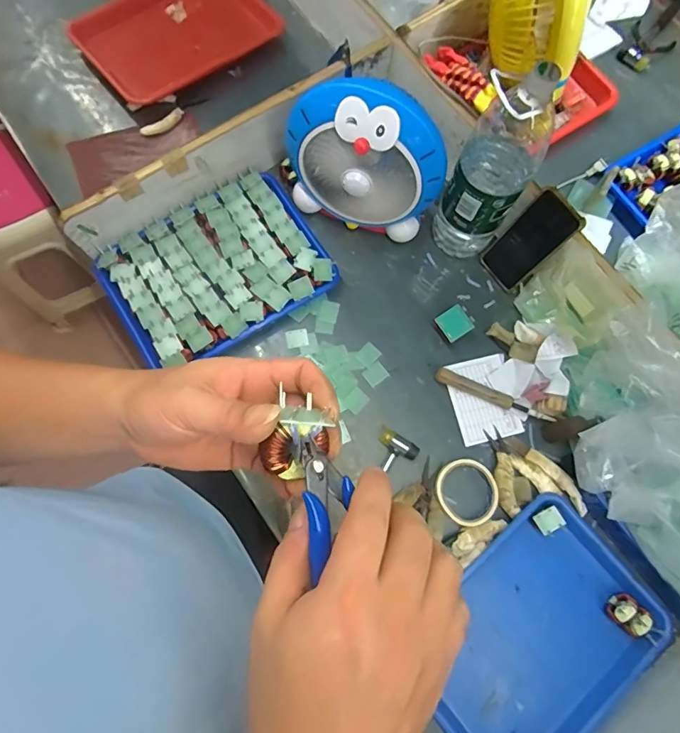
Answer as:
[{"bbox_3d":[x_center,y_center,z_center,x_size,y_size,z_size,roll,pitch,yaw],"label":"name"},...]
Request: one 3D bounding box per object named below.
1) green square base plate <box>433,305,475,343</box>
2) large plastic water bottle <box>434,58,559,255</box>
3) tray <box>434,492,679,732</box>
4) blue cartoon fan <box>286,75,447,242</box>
[{"bbox_3d":[0.181,-0.068,0.723,0.050,0.010,0.048,-32,77,-8],"label":"green square base plate"},{"bbox_3d":[0.214,-0.278,0.653,0.095,0.322,0.111,26,76,5],"label":"large plastic water bottle"},{"bbox_3d":[0.267,0.381,0.642,0.340,0.044,0.254,-43,81,-11],"label":"tray"},{"bbox_3d":[0.037,-0.298,0.681,0.222,0.217,0.094,18,76,3],"label":"blue cartoon fan"}]

